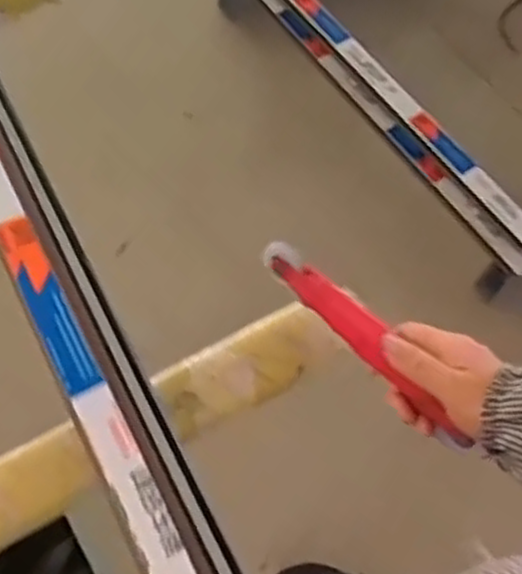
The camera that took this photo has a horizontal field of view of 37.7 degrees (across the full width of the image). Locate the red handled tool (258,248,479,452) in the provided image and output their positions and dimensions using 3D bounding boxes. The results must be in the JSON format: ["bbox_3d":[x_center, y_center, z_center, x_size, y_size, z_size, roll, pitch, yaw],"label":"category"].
[{"bbox_3d":[0.074,0.039,0.516,0.186,0.035,0.018,46,68,-1],"label":"red handled tool"}]

